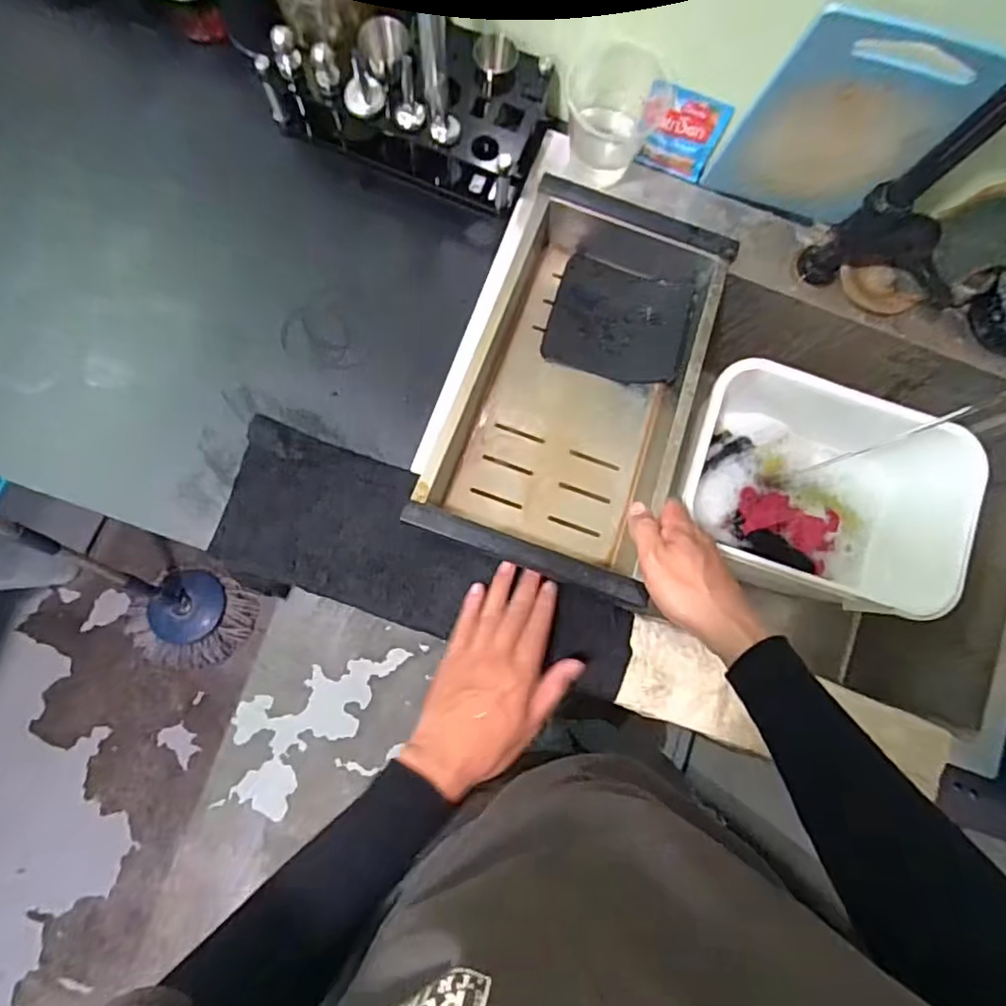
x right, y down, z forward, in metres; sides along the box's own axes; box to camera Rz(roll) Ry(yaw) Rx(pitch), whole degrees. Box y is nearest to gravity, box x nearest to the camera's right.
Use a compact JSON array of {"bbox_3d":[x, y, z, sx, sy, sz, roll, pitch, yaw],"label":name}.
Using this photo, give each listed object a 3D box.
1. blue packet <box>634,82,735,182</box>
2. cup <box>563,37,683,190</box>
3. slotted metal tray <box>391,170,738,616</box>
[{"bbox_3d":[0.163,-0.340,0.571,0.071,0.082,0.017,16,71,1],"label":"blue packet"},{"bbox_3d":[0.101,-0.357,0.558,0.086,0.084,0.088,1,82,-4],"label":"cup"},{"bbox_3d":[0.070,-0.111,0.557,0.191,0.065,0.365,20,73,0],"label":"slotted metal tray"}]

